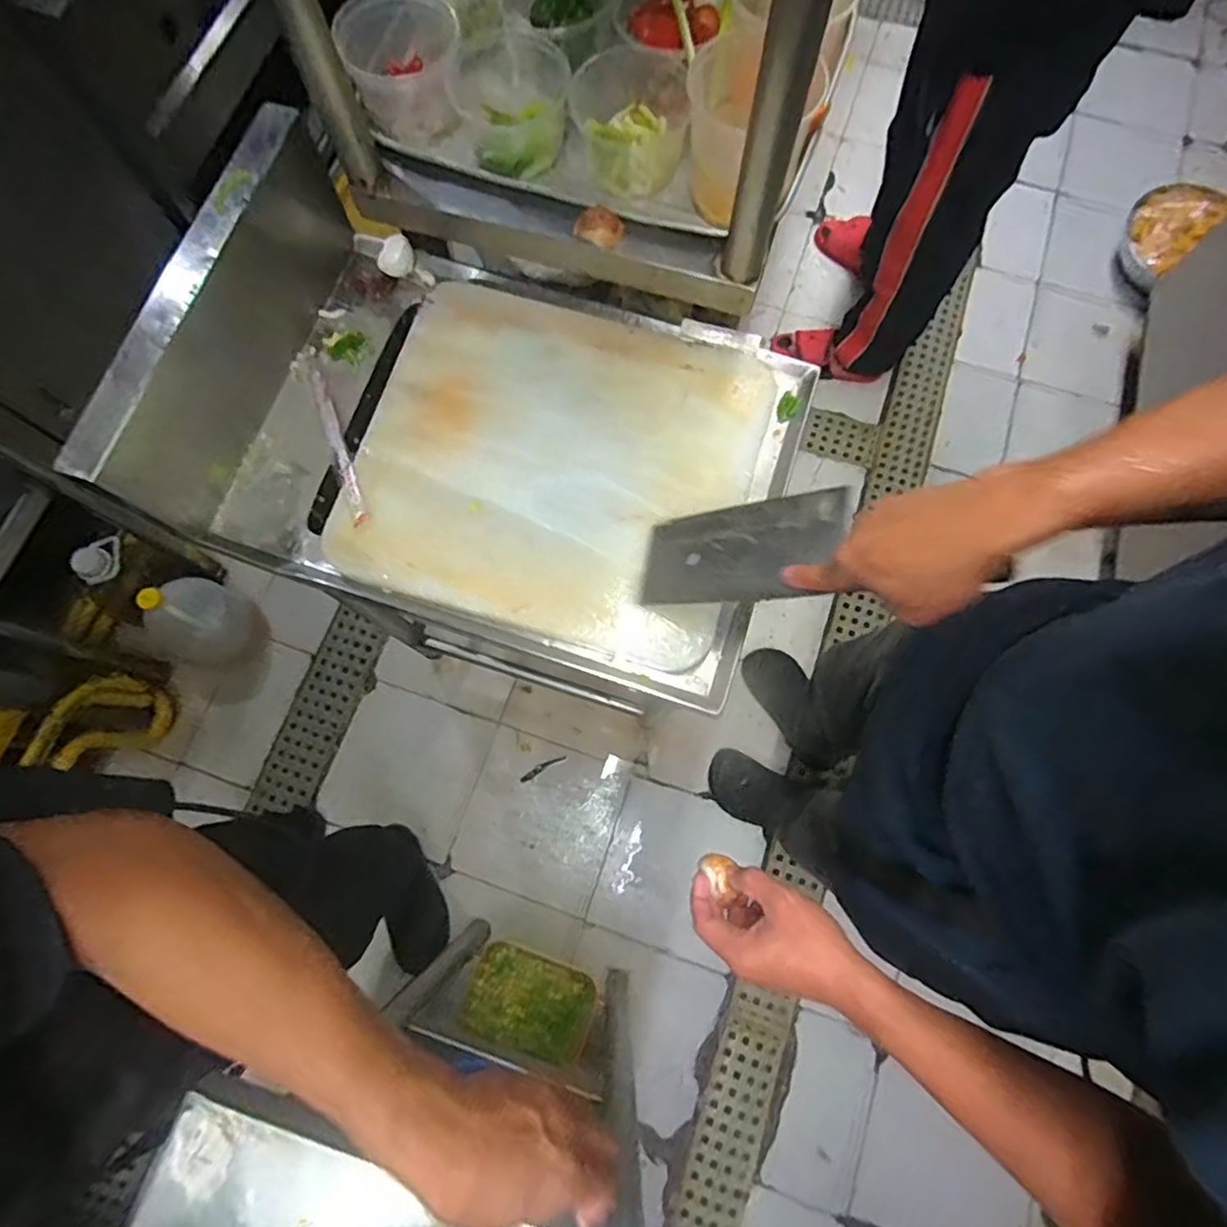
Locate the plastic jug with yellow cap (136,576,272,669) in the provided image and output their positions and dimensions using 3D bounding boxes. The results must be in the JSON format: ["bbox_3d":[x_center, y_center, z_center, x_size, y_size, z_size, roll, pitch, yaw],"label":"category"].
[{"bbox_3d":[-0.815,0.018,1.277,0.143,0.278,0.162,21,76,6],"label":"plastic jug with yellow cap"}]

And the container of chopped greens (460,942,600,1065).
[{"bbox_3d":[-0.134,0.625,1.044,0.205,0.051,0.144,19,76,5],"label":"container of chopped greens"}]

